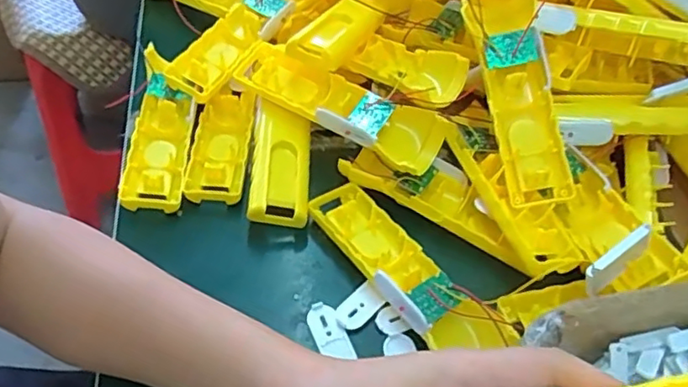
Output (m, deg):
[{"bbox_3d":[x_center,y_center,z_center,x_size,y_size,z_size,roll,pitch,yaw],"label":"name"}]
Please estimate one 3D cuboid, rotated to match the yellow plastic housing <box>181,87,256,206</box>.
[{"bbox_3d":[-0.094,-0.042,0.464,0.041,0.021,0.109,4,50,-1],"label":"yellow plastic housing"}]

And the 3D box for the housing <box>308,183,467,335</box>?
[{"bbox_3d":[0.026,0.036,0.404,0.043,0.022,0.127,-26,57,-23],"label":"housing"}]

